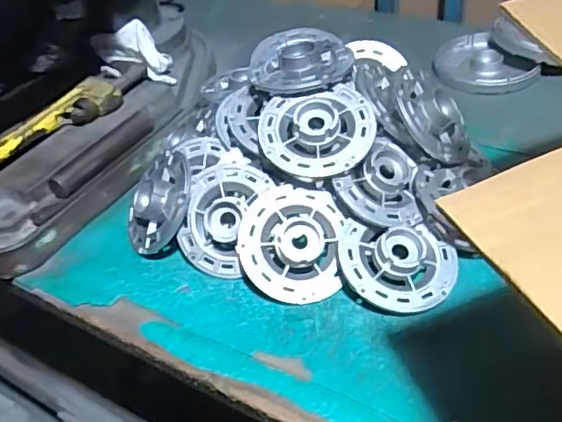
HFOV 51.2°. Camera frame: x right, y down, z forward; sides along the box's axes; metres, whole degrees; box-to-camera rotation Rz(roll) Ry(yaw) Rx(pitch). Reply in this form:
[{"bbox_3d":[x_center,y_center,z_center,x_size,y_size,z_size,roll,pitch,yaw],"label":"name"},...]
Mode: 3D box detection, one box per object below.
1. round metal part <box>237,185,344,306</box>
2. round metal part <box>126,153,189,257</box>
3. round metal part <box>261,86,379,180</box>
[{"bbox_3d":[0.009,0.030,0.544,0.093,0.018,0.108,3,77,-5],"label":"round metal part"},{"bbox_3d":[-0.133,-0.009,0.610,0.025,0.099,0.098,23,30,-40],"label":"round metal part"},{"bbox_3d":[0.036,-0.076,0.562,0.111,0.023,0.091,-13,65,-1],"label":"round metal part"}]

